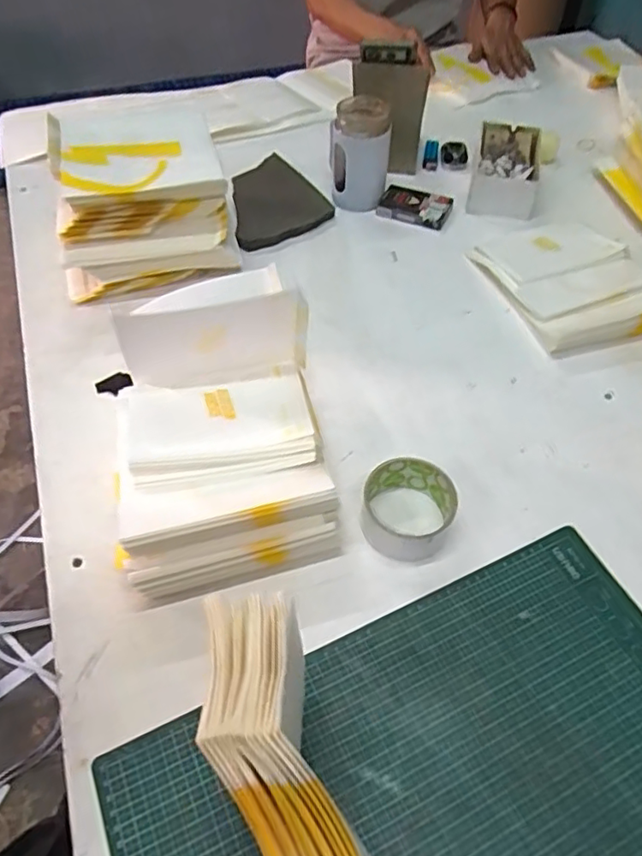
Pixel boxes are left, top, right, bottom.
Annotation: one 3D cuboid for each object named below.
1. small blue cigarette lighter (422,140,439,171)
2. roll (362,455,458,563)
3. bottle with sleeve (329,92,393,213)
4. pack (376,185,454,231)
[{"bbox_3d":[0.174,-0.430,0.940,0.022,0.008,0.061,7,68,4],"label":"small blue cigarette lighter"},{"bbox_3d":[0.076,0.070,0.535,0.077,0.041,0.081,1,52,-1],"label":"roll"},{"bbox_3d":[0.054,-0.384,0.844,0.079,0.128,0.071,-2,52,-3],"label":"bottle with sleeve"},{"bbox_3d":[0.135,-0.316,0.848,0.097,0.024,0.057,13,53,8],"label":"pack"}]

